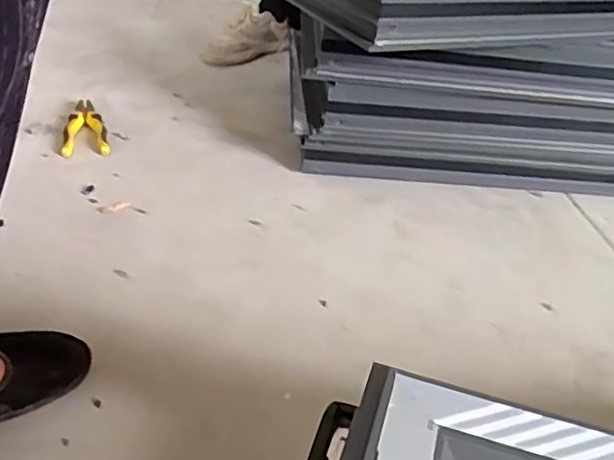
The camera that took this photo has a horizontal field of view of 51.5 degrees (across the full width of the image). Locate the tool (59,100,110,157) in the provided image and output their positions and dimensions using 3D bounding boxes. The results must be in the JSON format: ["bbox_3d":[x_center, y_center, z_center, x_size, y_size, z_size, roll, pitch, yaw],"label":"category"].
[{"bbox_3d":[-0.371,-0.169,1.058,0.072,0.025,0.169,-6,35,-16],"label":"tool"}]

